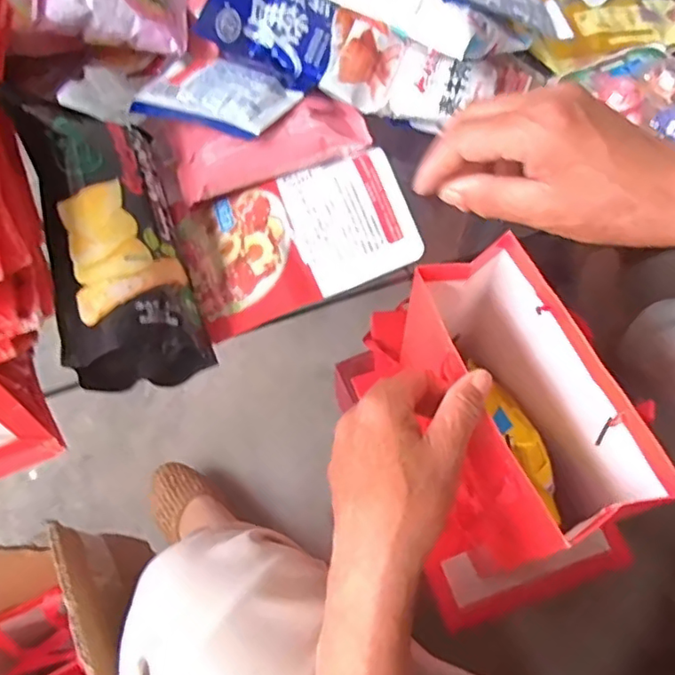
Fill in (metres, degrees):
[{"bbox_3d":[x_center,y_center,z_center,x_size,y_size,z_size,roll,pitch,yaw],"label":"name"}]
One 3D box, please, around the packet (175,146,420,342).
[{"bbox_3d":[-0.029,-0.070,0.382,0.145,0.020,0.100,-25,70,2],"label":"packet"}]

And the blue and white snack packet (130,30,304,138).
[{"bbox_3d":[-0.085,-0.183,0.425,0.112,0.022,0.080,29,68,15],"label":"blue and white snack packet"}]

